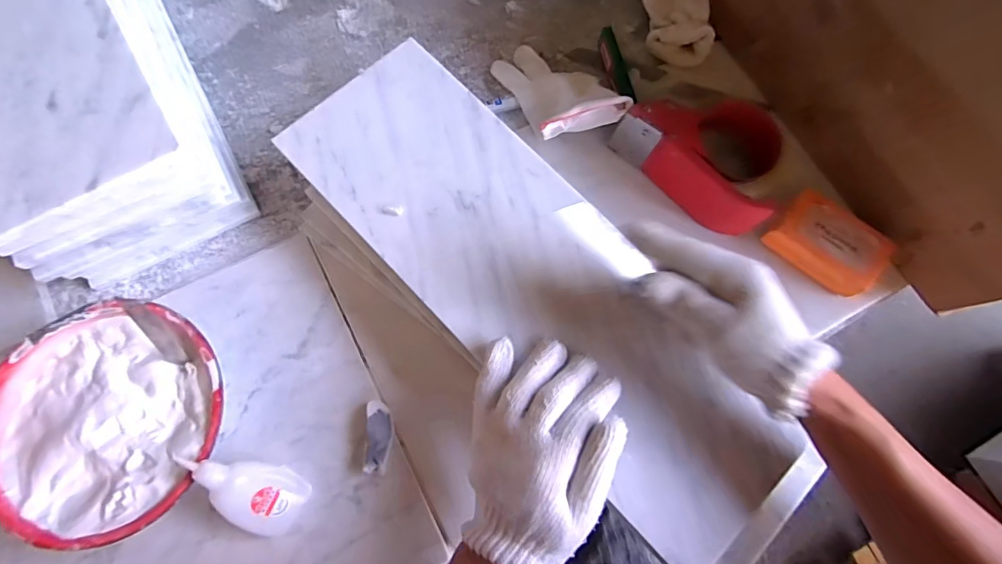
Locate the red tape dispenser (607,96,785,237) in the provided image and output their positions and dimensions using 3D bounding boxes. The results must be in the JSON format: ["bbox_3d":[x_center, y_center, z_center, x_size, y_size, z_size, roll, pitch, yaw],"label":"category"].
[{"bbox_3d":[0.186,-0.120,0.429,0.146,0.057,0.091,38,77,10],"label":"red tape dispenser"}]

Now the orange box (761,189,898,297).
[{"bbox_3d":[0.294,-0.036,0.421,0.062,0.030,0.097,-44,79,-12],"label":"orange box"}]

